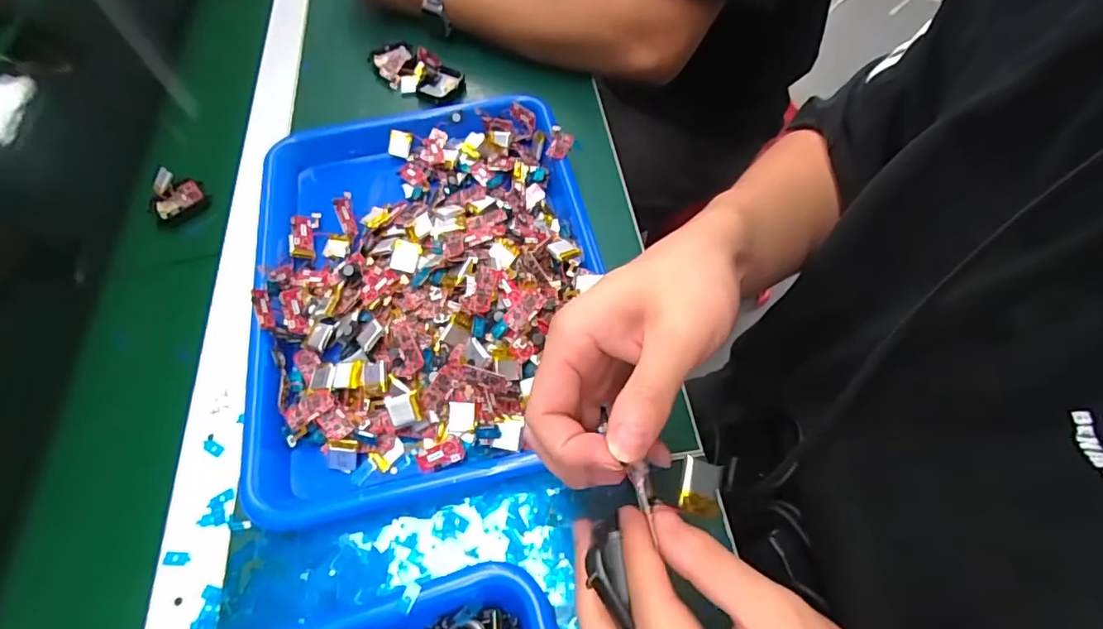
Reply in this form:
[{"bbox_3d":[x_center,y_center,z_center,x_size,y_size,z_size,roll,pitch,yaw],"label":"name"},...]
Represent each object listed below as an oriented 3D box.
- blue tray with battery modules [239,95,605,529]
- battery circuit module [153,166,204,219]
[{"bbox_3d":[-0.094,-0.035,0.396,0.252,0.049,0.326,-10,60,-3],"label":"blue tray with battery modules"},{"bbox_3d":[-0.333,-0.107,0.469,0.040,0.027,0.035,-36,65,-17],"label":"battery circuit module"}]

